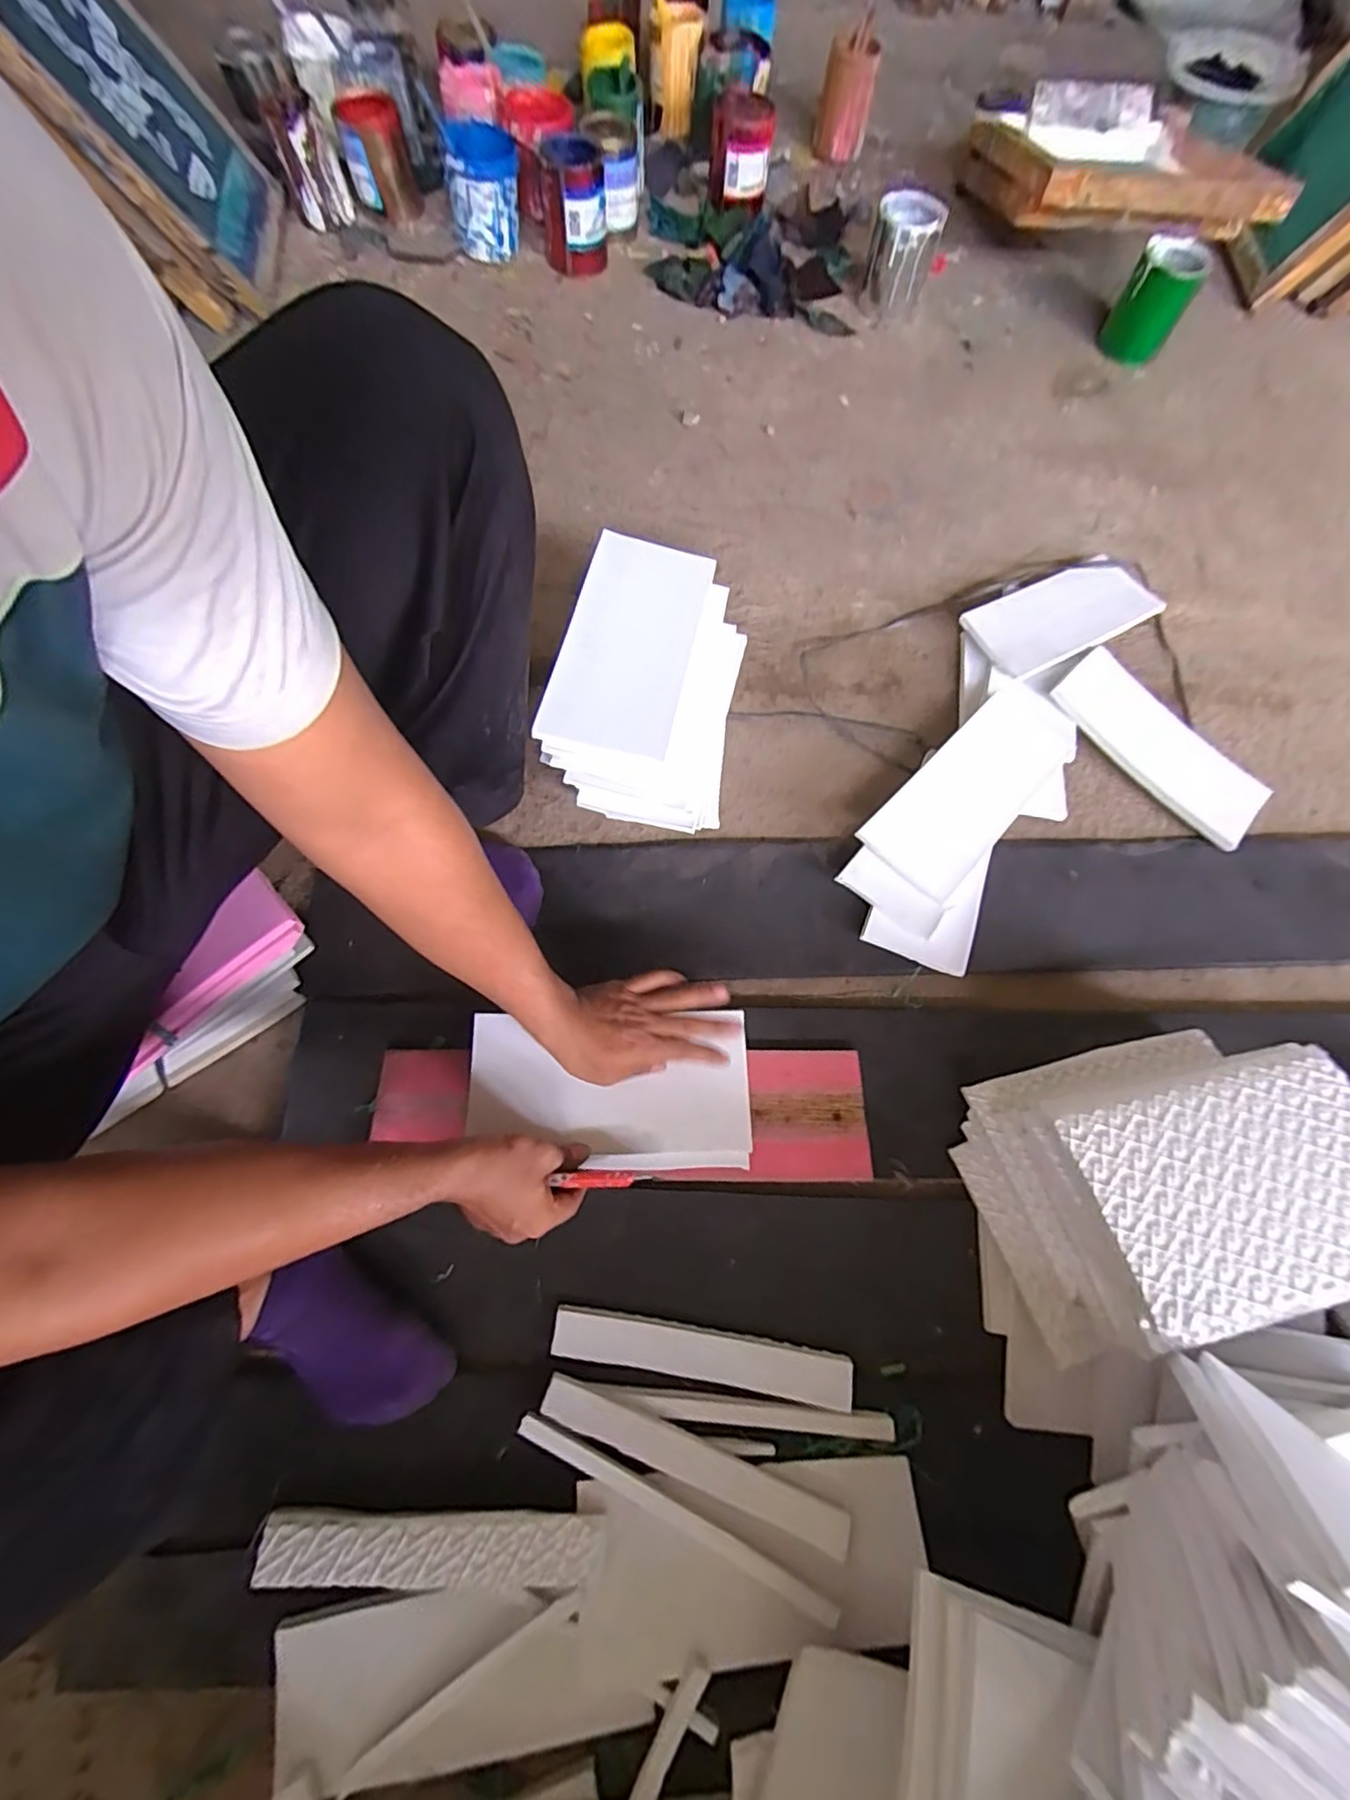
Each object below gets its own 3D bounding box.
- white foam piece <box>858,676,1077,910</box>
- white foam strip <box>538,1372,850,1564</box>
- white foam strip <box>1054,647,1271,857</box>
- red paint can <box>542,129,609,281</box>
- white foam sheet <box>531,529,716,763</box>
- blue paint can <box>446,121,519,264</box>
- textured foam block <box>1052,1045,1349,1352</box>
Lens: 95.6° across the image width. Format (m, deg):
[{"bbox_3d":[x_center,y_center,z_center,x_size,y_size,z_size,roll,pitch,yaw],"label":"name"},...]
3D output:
[{"bbox_3d":[0.361,-0.140,0.727,0.119,0.012,0.316,44,75,10],"label":"white foam piece"},{"bbox_3d":[0.015,0.480,0.523,0.269,0.008,0.033,21,45,6],"label":"white foam strip"},{"bbox_3d":[0.622,-0.205,0.779,0.148,0.032,0.281,-42,75,-13],"label":"white foam strip"},{"bbox_3d":[-0.174,-1.171,1.040,0.110,0.133,0.104,-5,71,-3],"label":"red paint can"},{"bbox_3d":[-0.050,-0.291,0.693,0.137,0.010,0.292,16,72,-7],"label":"white foam sheet"},{"bbox_3d":[-0.326,-1.209,1.050,0.126,0.129,0.115,-10,71,-4],"label":"blue paint can"},{"bbox_3d":[0.468,0.232,0.500,0.262,0.023,0.161,-13,62,-7],"label":"textured foam block"}]

